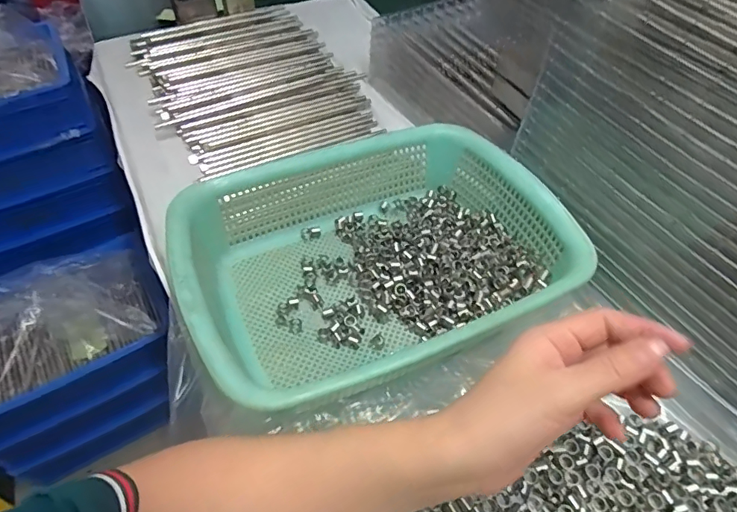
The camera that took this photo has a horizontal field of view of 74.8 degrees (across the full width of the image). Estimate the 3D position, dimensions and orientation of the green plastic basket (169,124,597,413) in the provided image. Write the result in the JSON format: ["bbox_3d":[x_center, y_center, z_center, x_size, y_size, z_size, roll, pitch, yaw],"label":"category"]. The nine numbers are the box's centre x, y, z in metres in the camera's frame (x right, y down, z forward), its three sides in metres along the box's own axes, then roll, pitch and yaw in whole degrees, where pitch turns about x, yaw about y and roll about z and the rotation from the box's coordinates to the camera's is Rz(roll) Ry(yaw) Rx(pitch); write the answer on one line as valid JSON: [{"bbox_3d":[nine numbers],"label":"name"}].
[{"bbox_3d":[0.007,-0.001,0.400,0.297,0.082,0.222,-21,53,-14],"label":"green plastic basket"}]

